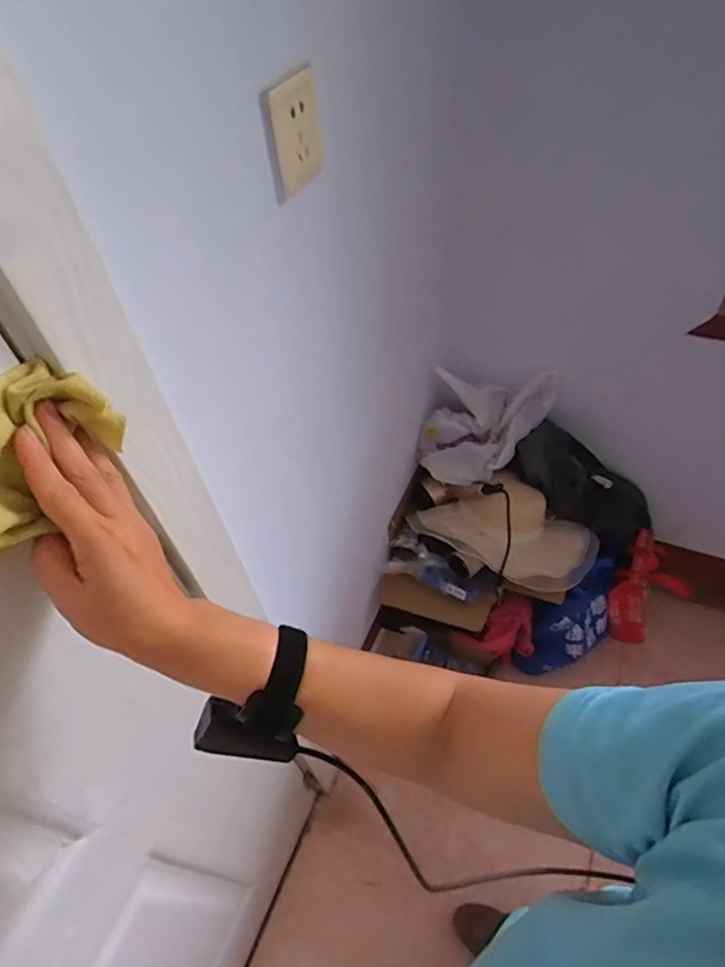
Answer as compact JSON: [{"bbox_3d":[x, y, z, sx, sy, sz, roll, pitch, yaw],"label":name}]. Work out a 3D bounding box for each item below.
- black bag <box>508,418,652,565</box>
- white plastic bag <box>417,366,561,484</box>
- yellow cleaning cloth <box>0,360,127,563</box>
[{"bbox_3d":[0.524,0.013,1.280,0.404,0.115,0.180,35,54,-14],"label":"black bag"},{"bbox_3d":[0.268,-0.153,1.242,0.301,0.173,0.200,-39,57,-24],"label":"white plastic bag"},{"bbox_3d":[-0.197,-0.015,0.314,0.041,0.071,0.113,21,56,21],"label":"yellow cleaning cloth"}]

